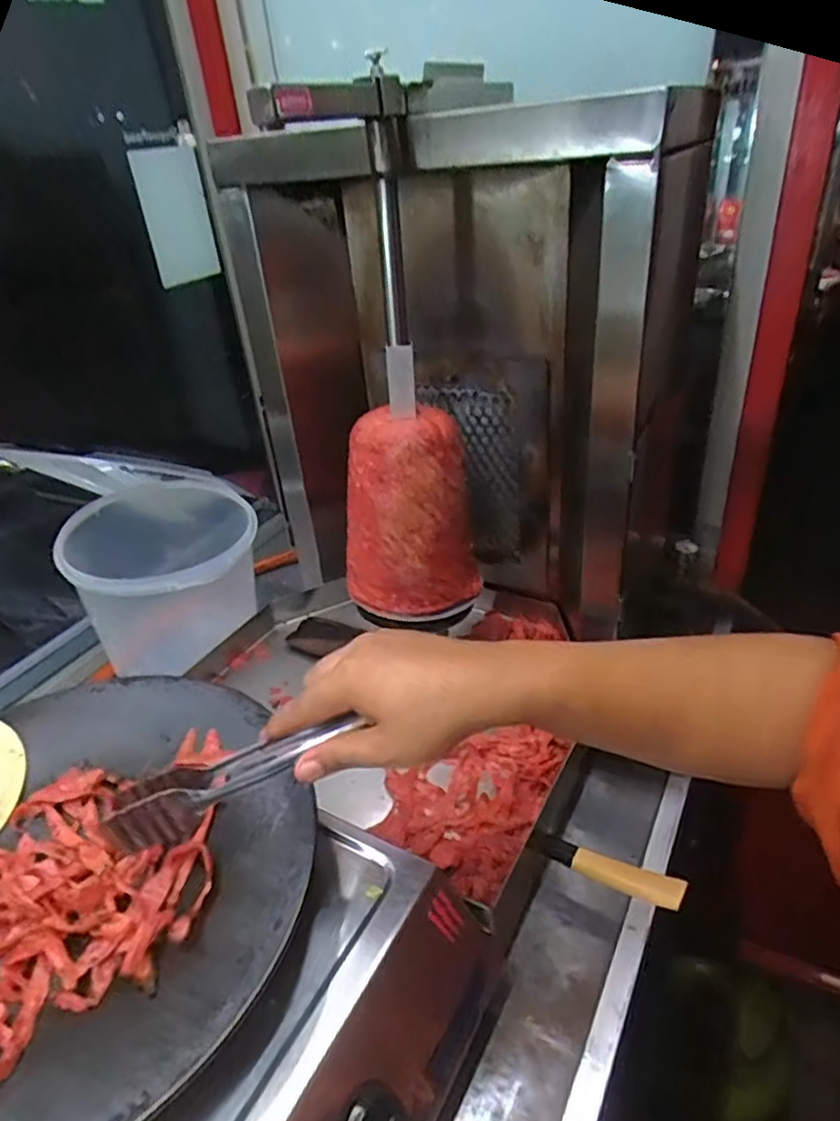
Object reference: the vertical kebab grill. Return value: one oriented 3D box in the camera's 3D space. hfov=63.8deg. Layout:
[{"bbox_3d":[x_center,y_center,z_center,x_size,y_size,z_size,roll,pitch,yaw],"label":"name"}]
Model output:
[{"bbox_3d":[0.013,-0.180,0.682,0.331,0.445,0.422,-12,32,-13],"label":"vertical kebab grill"}]

